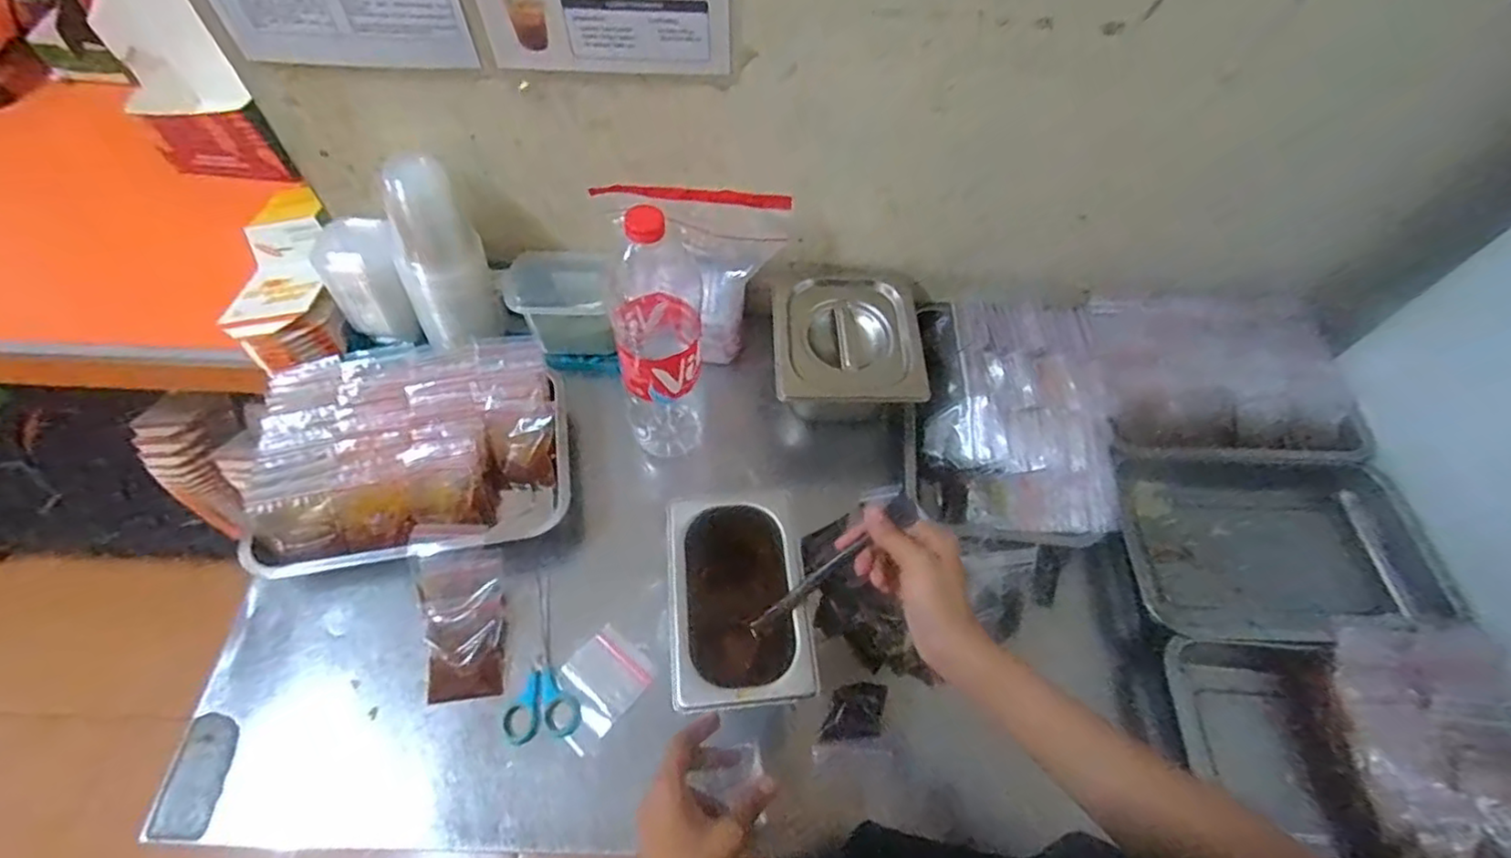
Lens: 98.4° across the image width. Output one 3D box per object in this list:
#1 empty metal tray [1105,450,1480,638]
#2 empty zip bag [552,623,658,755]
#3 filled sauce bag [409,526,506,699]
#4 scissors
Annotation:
[{"bbox_3d":[0.546,0.116,0.698,0.291,0.069,0.214,2,59,-2],"label":"empty metal tray"},{"bbox_3d":[-0.150,0.244,0.619,0.072,0.011,0.095,39,61,15],"label":"empty zip bag"},{"bbox_3d":[-0.283,0.169,0.627,0.080,0.037,0.169,-15,61,-12],"label":"filled sauce bag"},{"bbox_3d":[-0.216,0.221,0.629,0.065,0.008,0.153,-17,62,-13],"label":"scissors"}]

